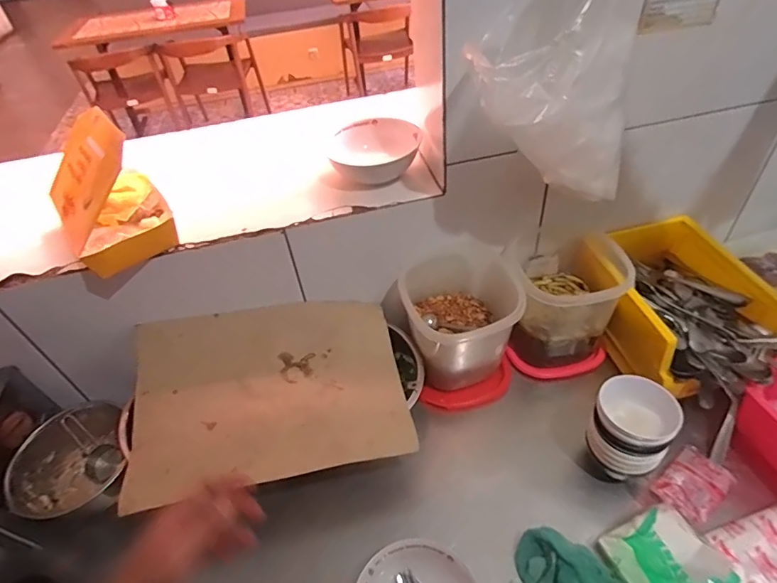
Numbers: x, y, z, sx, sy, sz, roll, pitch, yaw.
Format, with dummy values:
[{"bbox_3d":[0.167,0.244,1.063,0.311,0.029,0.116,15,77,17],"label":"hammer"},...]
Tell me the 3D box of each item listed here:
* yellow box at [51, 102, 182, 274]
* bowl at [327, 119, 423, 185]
[{"bbox_3d":[-0.388,-0.132,0.633,0.123,0.149,0.171,-28,48,-21],"label":"yellow box"},{"bbox_3d":[-0.022,-0.222,0.731,0.143,0.046,0.128,-3,45,4],"label":"bowl"}]

